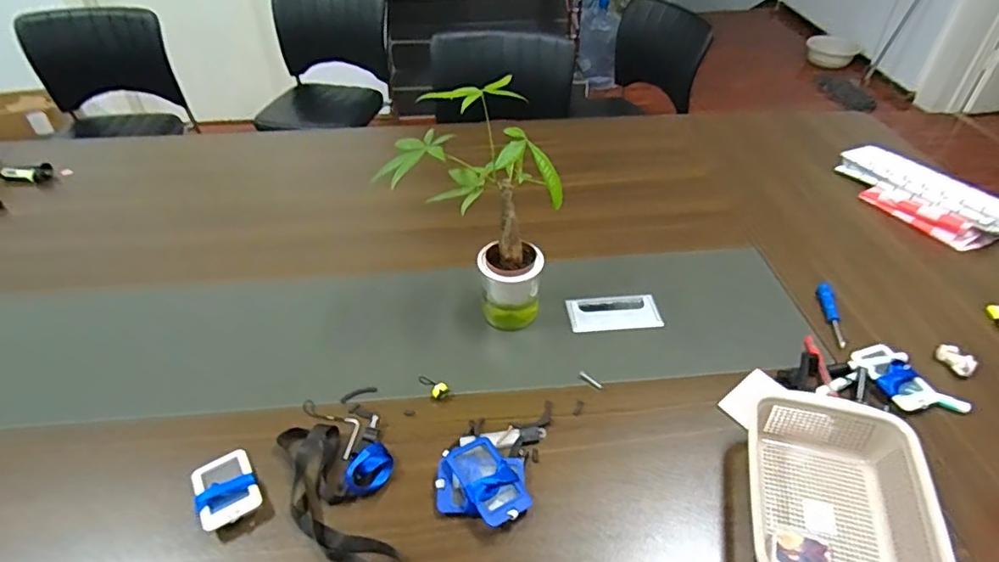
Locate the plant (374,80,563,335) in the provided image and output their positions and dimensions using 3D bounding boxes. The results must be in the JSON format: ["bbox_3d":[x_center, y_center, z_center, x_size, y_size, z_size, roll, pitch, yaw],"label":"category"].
[{"bbox_3d":[-0.045,-0.086,0.872,0.228,0.346,0.180,-8,43,-8],"label":"plant"}]

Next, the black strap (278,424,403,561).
[{"bbox_3d":[-0.214,0.271,0.715,0.085,0.038,0.253,-24,48,-24],"label":"black strap"}]

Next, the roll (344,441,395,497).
[{"bbox_3d":[-0.169,0.245,0.747,0.049,0.027,0.068,27,49,27],"label":"roll"}]

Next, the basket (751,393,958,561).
[{"bbox_3d":[0.402,0.258,0.690,0.193,0.083,0.263,11,44,12],"label":"basket"}]

